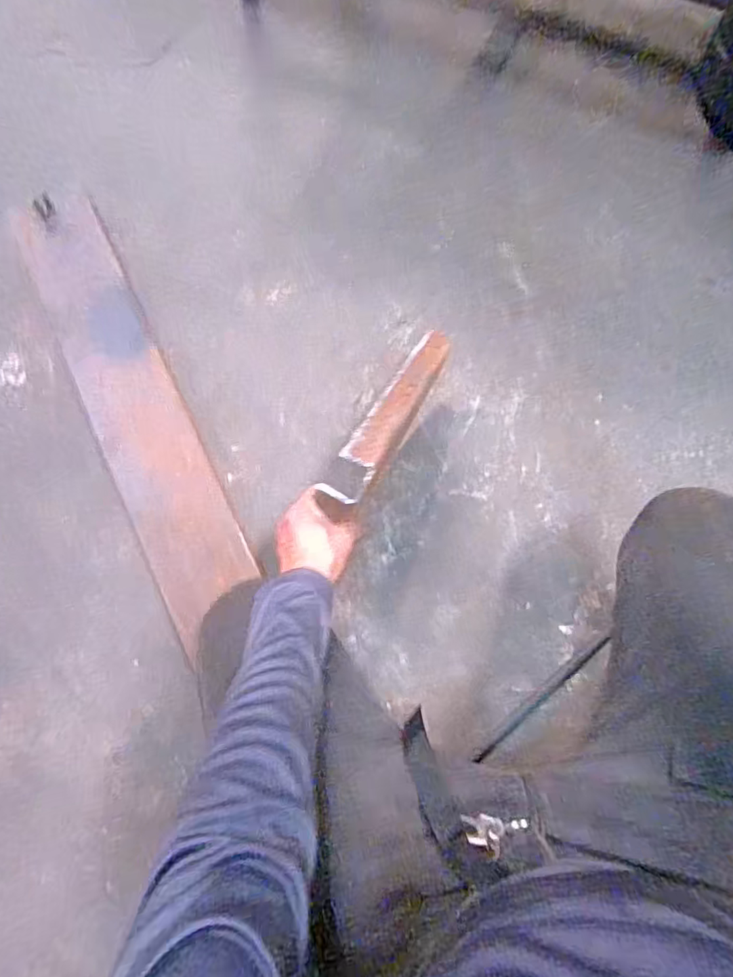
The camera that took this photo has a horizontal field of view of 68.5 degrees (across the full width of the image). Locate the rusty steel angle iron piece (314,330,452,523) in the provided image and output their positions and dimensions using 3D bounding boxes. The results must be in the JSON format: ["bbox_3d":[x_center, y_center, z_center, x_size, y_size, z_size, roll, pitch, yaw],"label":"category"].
[{"bbox_3d":[0.039,-0.104,0.653,0.049,0.034,0.312,28,53,7],"label":"rusty steel angle iron piece"}]

